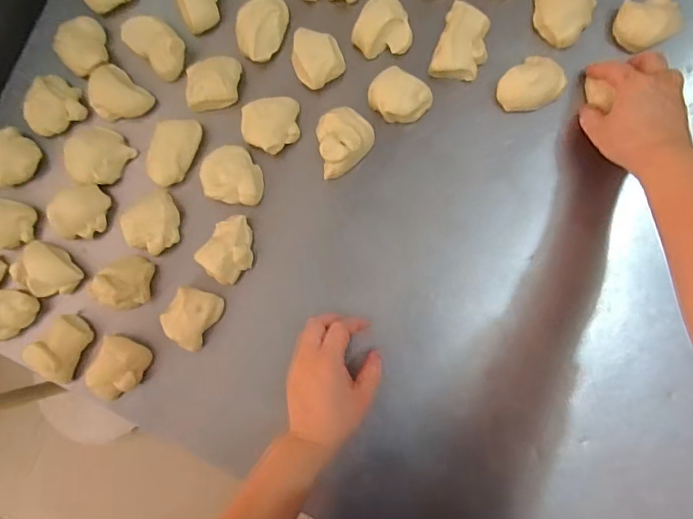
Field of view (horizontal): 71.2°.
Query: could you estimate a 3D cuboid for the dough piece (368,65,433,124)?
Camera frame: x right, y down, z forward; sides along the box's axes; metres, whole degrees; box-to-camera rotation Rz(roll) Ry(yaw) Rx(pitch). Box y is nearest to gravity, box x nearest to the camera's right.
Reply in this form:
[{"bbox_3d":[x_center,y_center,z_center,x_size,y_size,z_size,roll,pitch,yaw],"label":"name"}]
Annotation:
[{"bbox_3d":[0.057,-0.177,0.533,0.061,0.033,0.051,37,89,7],"label":"dough piece"}]

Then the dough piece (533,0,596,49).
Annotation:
[{"bbox_3d":[0.232,-0.272,0.529,0.068,0.024,0.062,0,85,5],"label":"dough piece"}]

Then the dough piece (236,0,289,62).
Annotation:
[{"bbox_3d":[-0.097,-0.266,0.560,0.051,0.040,0.070,27,88,6],"label":"dough piece"}]

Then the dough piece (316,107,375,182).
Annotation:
[{"bbox_3d":[0.000,-0.132,0.544,0.060,0.046,0.072,-11,84,4],"label":"dough piece"}]

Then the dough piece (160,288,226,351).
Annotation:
[{"bbox_3d":[-0.173,0.063,0.540,0.054,0.045,0.068,31,88,6],"label":"dough piece"}]

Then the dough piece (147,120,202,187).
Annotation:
[{"bbox_3d":[-0.200,-0.124,0.560,0.047,0.027,0.078,18,87,6],"label":"dough piece"}]

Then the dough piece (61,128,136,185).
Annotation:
[{"bbox_3d":[-0.296,-0.124,0.569,0.072,0.025,0.066,0,85,5],"label":"dough piece"}]

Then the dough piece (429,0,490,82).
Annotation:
[{"bbox_3d":[0.130,-0.240,0.538,0.052,0.029,0.084,19,87,6],"label":"dough piece"}]

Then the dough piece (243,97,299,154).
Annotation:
[{"bbox_3d":[-0.084,-0.149,0.551,0.062,0.042,0.058,0,85,5],"label":"dough piece"}]

